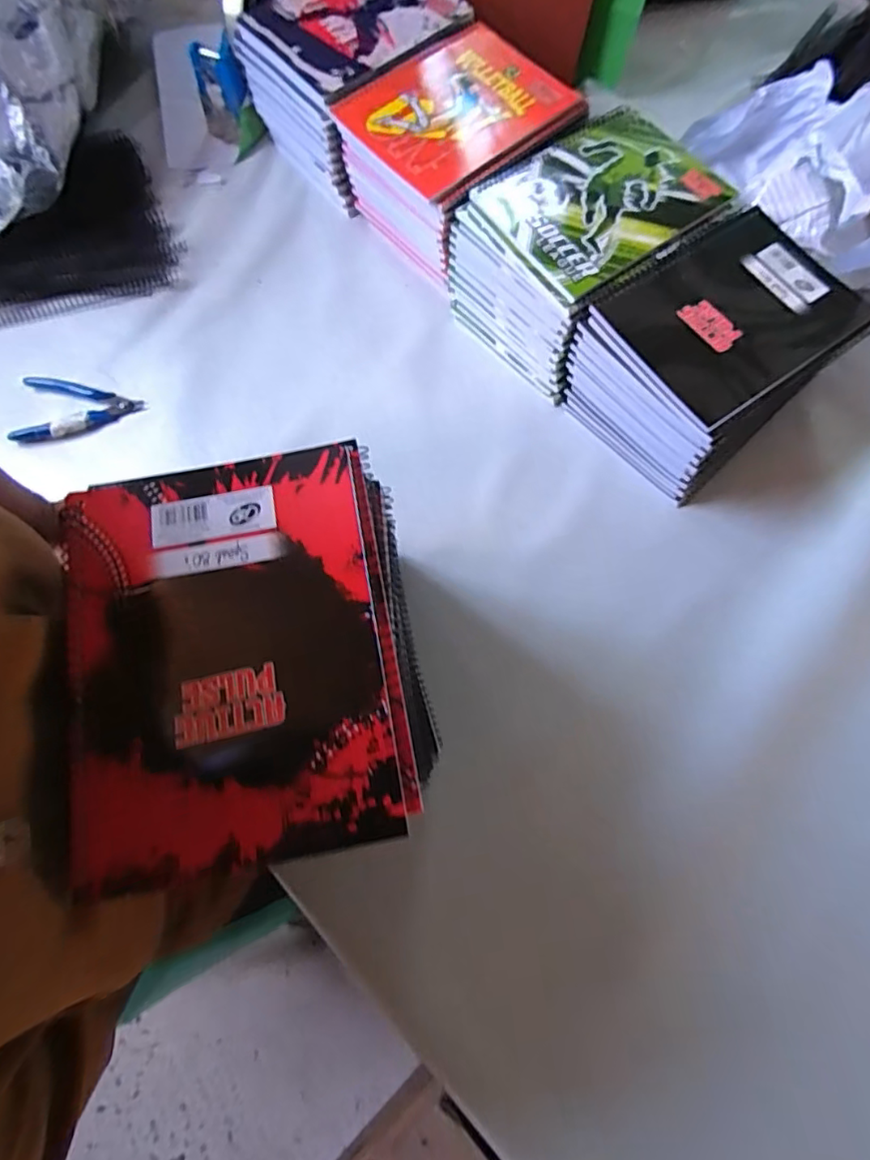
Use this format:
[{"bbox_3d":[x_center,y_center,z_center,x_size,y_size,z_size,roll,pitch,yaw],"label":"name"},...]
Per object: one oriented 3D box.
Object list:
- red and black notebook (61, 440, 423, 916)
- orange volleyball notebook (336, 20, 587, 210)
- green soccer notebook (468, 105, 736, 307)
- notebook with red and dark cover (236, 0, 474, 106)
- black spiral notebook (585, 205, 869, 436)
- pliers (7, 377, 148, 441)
[{"bbox_3d":[-0.098,0.032,0.271,0.150,0.012,0.196,-11,74,-3],"label":"red and black notebook"},{"bbox_3d":[0.021,-0.452,0.535,0.184,0.011,0.161,-37,78,-10],"label":"orange volleyball notebook"},{"bbox_3d":[0.152,-0.349,0.505,0.197,0.005,0.149,-35,77,-9],"label":"green soccer notebook"},{"bbox_3d":[-0.078,-0.578,0.571,0.197,0.013,0.161,-38,78,-10],"label":"notebook with red and dark cover"},{"bbox_3d":[0.254,-0.230,0.474,0.195,0.011,0.154,-35,77,-9],"label":"black spiral notebook"},{"bbox_3d":[-0.356,-0.169,0.557,0.119,0.014,0.072,3,74,1],"label":"pliers"}]

